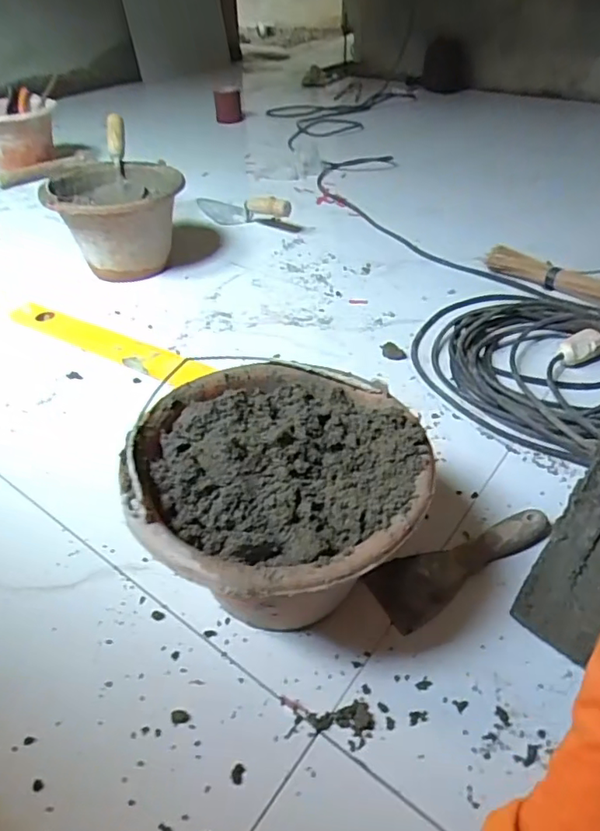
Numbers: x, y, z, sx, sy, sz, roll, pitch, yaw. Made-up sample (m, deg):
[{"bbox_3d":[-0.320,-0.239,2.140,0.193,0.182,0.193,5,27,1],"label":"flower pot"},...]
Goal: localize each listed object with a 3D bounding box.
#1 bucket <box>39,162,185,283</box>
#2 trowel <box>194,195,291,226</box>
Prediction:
[{"bbox_3d":[-0.344,-0.373,1.080,0.237,0.163,0.261,-7,40,-5],"label":"bucket"},{"bbox_3d":[-0.136,-0.478,1.279,0.067,0.056,0.351,-29,31,-27],"label":"trowel"}]

